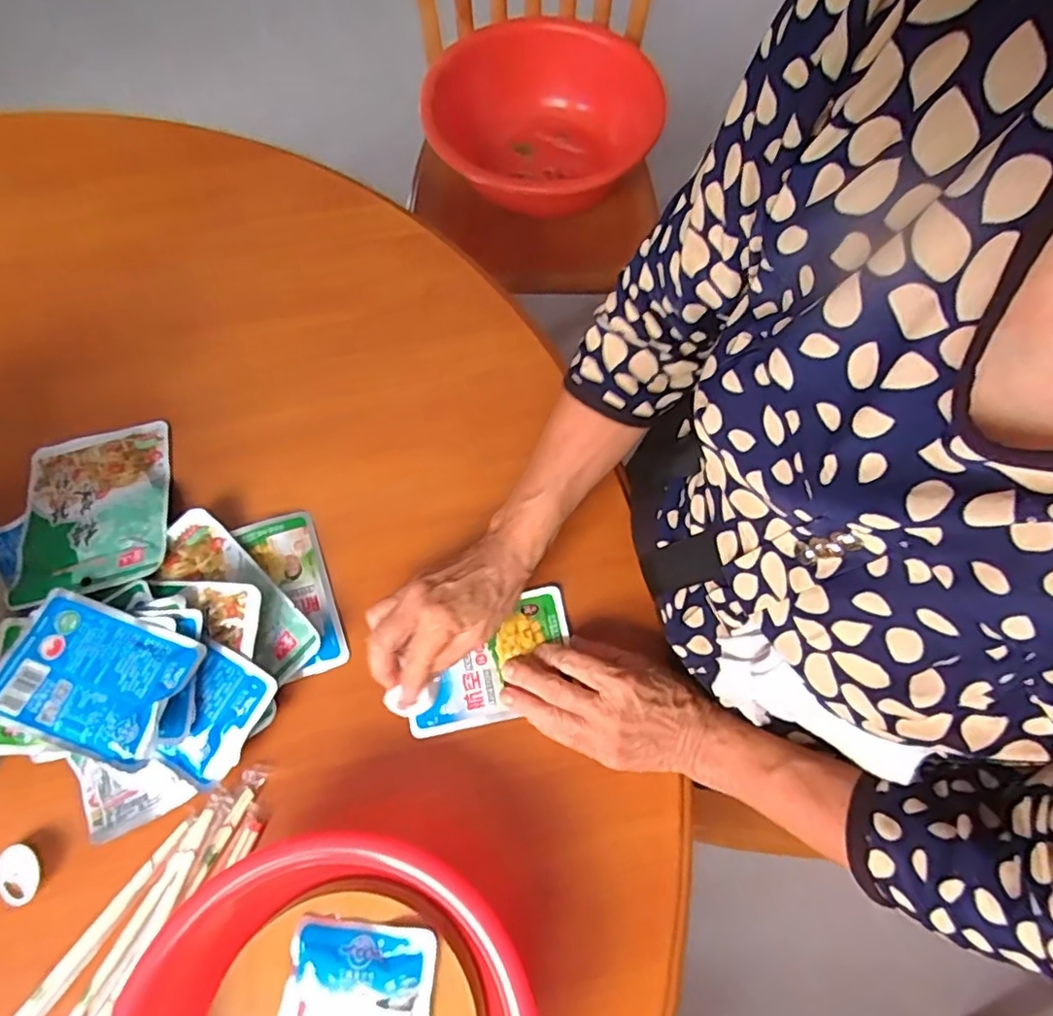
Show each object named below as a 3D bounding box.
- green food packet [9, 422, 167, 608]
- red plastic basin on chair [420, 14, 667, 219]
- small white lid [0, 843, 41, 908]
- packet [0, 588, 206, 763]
[{"bbox_3d":[-0.342,-0.001,0.480,0.108,0.009,0.148,-14,60,-5],"label":"green food packet"},{"bbox_3d":[0.057,-0.629,0.975,0.325,0.126,0.329,0,71,0],"label":"red plastic basin on chair"},{"bbox_3d":[-0.341,0.245,0.406,0.024,0.007,0.037,-18,72,-5],"label":"small white lid"},{"bbox_3d":[-0.288,0.111,0.403,0.122,0.009,0.085,18,72,6],"label":"packet"}]

